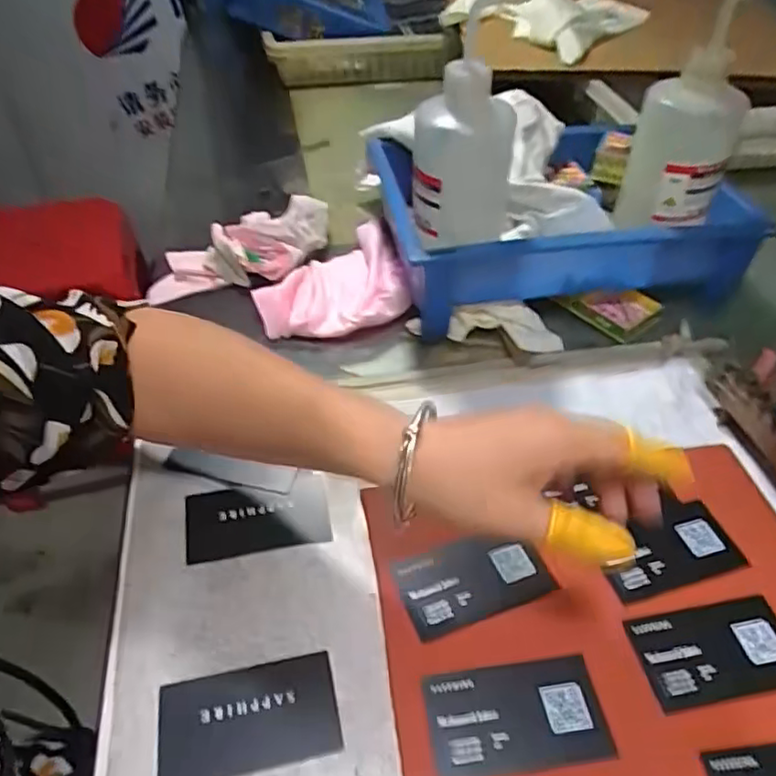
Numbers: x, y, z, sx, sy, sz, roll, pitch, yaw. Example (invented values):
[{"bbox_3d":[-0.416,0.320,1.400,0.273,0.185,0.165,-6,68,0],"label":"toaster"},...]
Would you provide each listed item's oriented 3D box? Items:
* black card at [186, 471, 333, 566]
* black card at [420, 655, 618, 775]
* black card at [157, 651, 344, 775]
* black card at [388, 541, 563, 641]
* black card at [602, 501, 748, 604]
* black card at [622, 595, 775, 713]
[{"bbox_3d":[-0.082,0.082,0.396,0.088,0.006,0.048,-7,45,-8],"label":"black card"},{"bbox_3d":[0.063,0.163,0.312,0.086,0.004,0.049,-6,45,-6],"label":"black card"},{"bbox_3d":[-0.070,0.166,0.315,0.086,0.004,0.050,-9,45,-9],"label":"black card"},{"bbox_3d":[0.049,0.110,0.364,0.084,0.006,0.050,-15,48,-16],"label":"black card"},{"bbox_3d":[0.167,0.097,0.376,0.084,0.006,0.044,-13,46,-13],"label":"black card"},{"bbox_3d":[0.176,0.140,0.334,0.084,0.004,0.047,-7,45,-8],"label":"black card"}]

